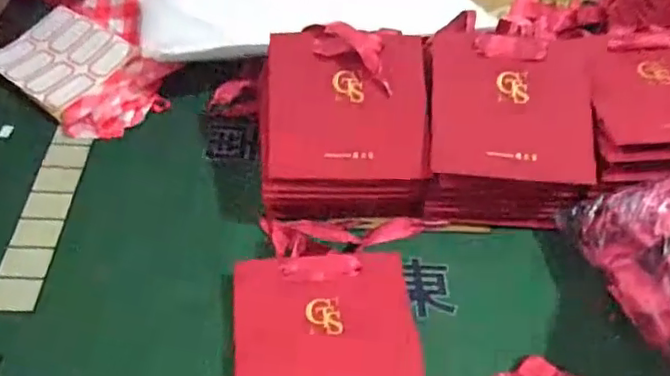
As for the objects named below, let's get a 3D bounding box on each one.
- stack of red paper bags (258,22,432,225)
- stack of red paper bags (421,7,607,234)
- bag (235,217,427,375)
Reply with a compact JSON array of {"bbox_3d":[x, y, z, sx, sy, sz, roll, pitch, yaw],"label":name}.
[{"bbox_3d":[0.008,-0.055,0.555,0.148,0.110,0.145,1,48,-5],"label":"stack of red paper bags"},{"bbox_3d":[0.154,-0.064,0.566,0.145,0.117,0.172,6,48,0],"label":"stack of red paper bags"},{"bbox_3d":[-0.004,0.102,0.490,0.145,0.033,0.182,0,48,-6],"label":"bag"}]

